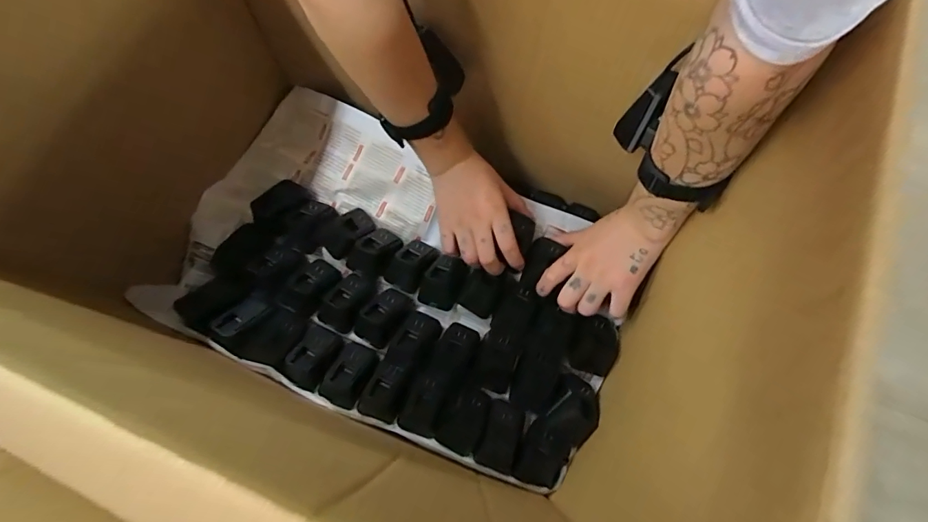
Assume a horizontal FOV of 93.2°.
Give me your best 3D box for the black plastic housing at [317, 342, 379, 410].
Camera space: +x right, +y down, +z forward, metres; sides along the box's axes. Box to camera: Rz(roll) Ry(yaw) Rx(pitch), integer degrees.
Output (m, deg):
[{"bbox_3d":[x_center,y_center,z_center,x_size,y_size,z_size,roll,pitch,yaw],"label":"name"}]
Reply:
[{"bbox_3d":[-0.126,0.125,0.481,0.038,0.035,0.065,22,72,6],"label":"black plastic housing"}]

